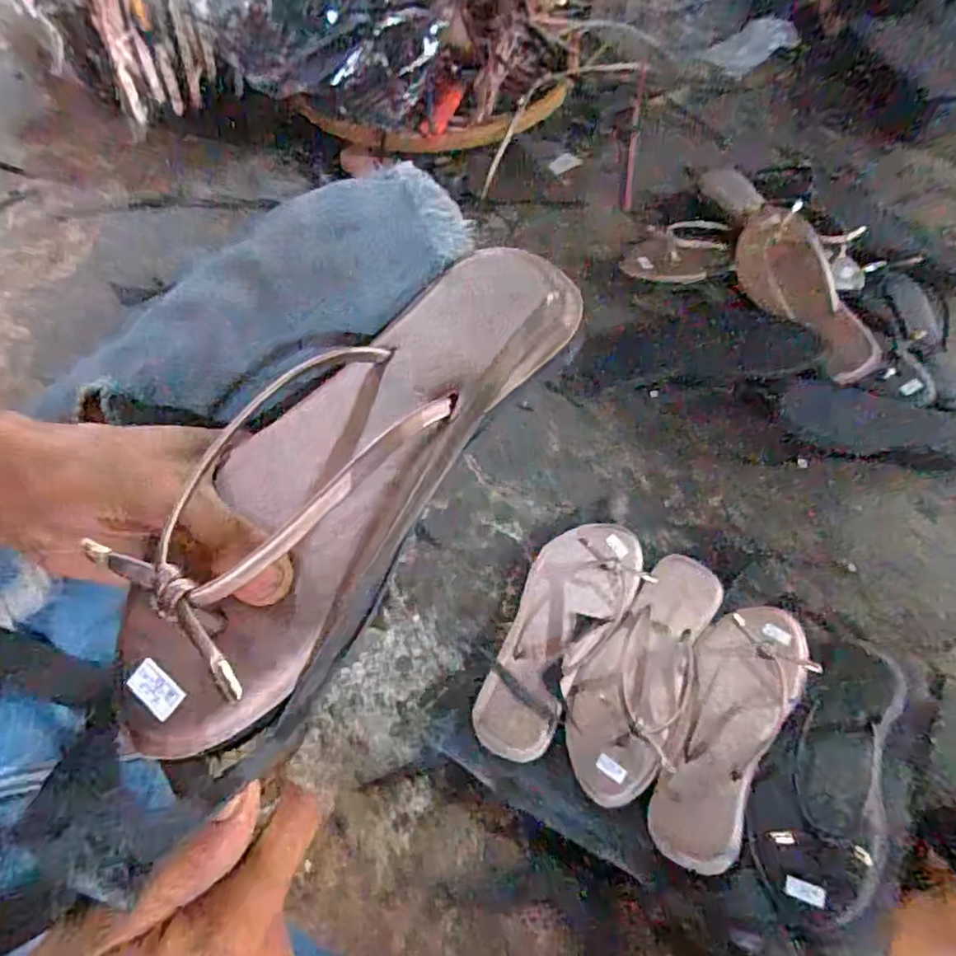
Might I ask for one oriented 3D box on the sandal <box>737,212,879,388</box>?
[{"bbox_3d":[0.386,-0.219,0.764,0.097,0.050,0.248,-21,68,11],"label":"sandal"}]

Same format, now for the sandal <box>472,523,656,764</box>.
[{"bbox_3d":[0.074,0.139,0.597,0.100,0.048,0.248,32,64,18],"label":"sandal"}]

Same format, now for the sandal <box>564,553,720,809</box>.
[{"bbox_3d":[0.150,0.164,0.575,0.101,0.067,0.246,23,61,13],"label":"sandal"}]

